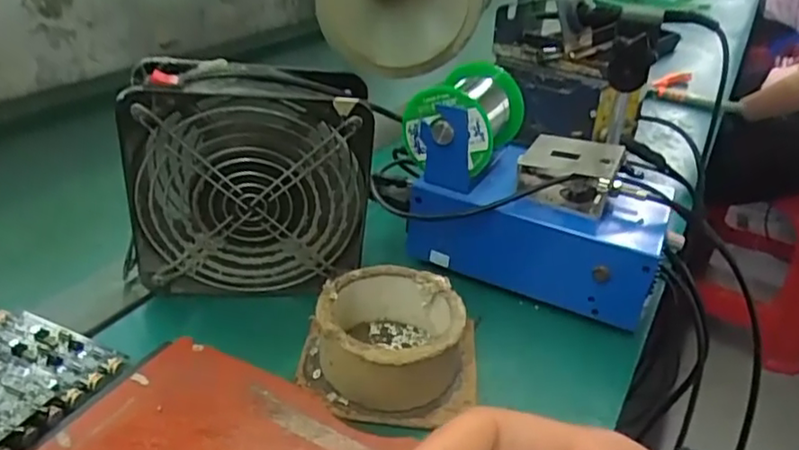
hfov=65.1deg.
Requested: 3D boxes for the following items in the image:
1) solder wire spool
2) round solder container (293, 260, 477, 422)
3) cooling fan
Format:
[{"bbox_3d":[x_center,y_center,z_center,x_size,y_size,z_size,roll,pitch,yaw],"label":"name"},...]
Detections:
[{"bbox_3d":[0.051,-0.087,0.477,0.065,0.059,0.092,16,32,22],"label":"solder wire spool"},{"bbox_3d":[-0.005,0.070,0.382,0.106,0.051,0.085,4,29,2],"label":"round solder container"},{"bbox_3d":[-0.099,-0.023,0.420,0.153,0.156,0.059,2,30,-6],"label":"cooling fan"}]

